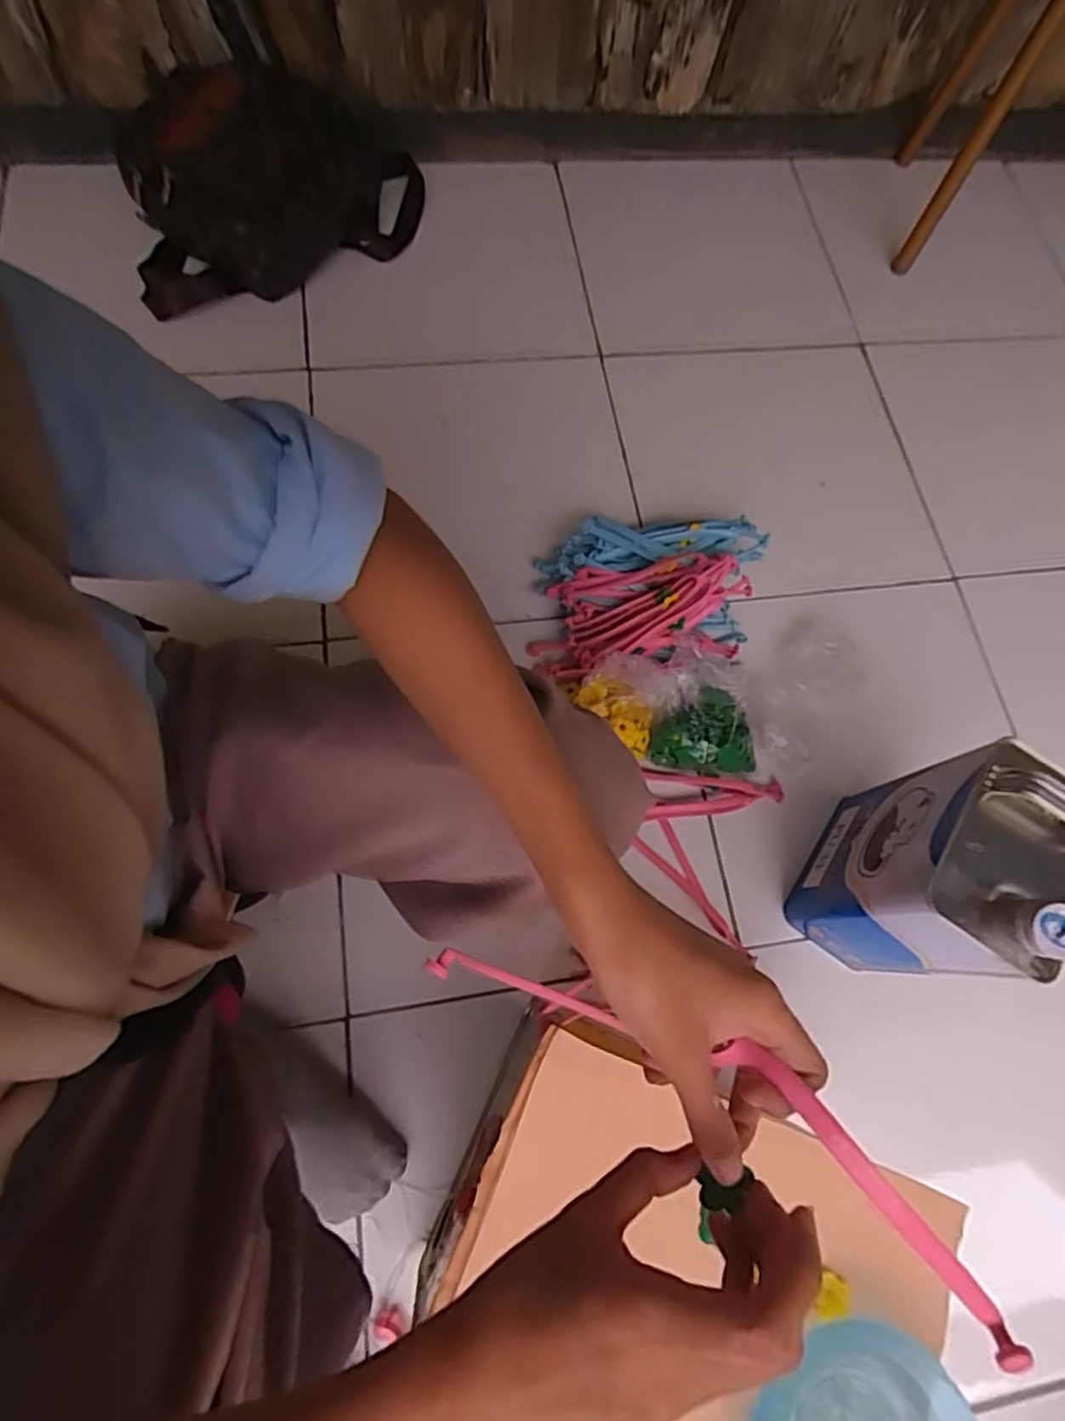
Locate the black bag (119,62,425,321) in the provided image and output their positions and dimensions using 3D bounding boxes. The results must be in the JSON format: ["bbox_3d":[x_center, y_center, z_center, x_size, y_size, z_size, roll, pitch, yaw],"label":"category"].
[{"bbox_3d":[-0.335,-0.702,0.890,0.388,0.133,0.279,-15,73,-10],"label":"black bag"}]

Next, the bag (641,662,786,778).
[{"bbox_3d":[0.187,0.022,0.738,0.114,0.036,0.083,6,71,-4],"label":"bag"}]

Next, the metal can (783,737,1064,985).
[{"bbox_3d":[0.361,0.138,0.595,0.111,0.240,0.168,36,72,7],"label":"metal can"}]

